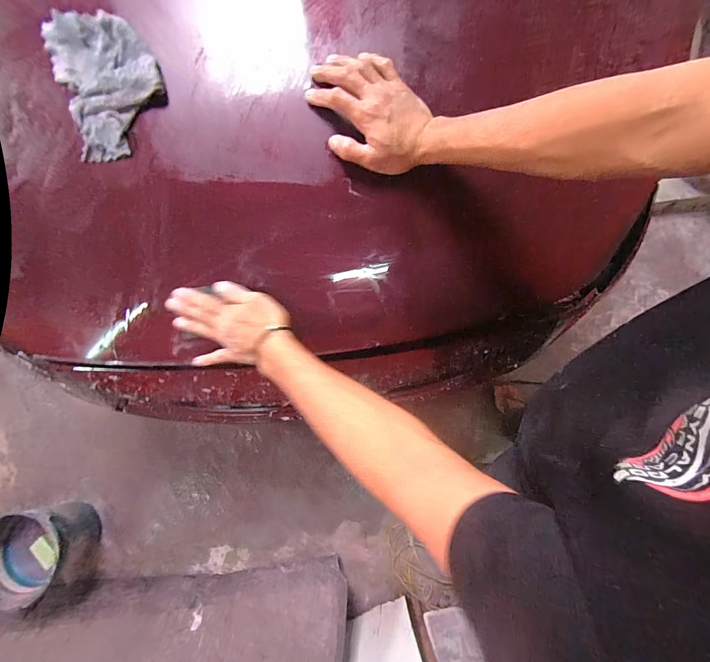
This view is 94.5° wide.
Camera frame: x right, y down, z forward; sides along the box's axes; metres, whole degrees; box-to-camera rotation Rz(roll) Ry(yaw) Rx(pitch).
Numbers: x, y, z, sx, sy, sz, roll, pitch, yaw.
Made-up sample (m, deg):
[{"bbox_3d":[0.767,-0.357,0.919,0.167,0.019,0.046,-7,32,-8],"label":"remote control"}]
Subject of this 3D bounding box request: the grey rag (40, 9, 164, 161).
[{"bbox_3d":[-0.323,-0.328,0.431,0.130,0.020,0.172,-17,96,6],"label":"grey rag"}]

